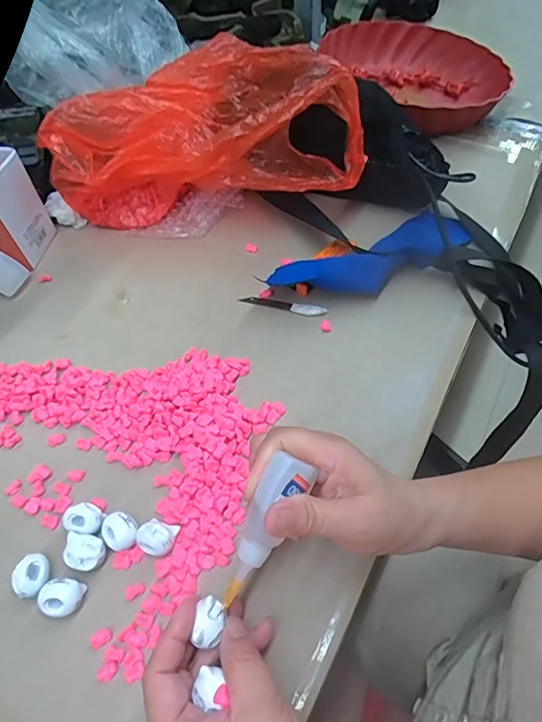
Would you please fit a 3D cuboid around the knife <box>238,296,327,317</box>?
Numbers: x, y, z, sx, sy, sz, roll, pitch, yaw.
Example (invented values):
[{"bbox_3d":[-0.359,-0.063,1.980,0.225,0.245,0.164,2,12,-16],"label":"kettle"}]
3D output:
[{"bbox_3d":[0.011,-0.051,0.441,0.081,0.004,0.012,12,57,13],"label":"knife"}]

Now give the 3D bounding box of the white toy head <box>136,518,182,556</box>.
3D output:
[{"bbox_3d":[-0.076,0.116,0.316,0.025,0.013,0.021,12,57,13],"label":"white toy head"}]

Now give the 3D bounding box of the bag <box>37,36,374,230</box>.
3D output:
[{"bbox_3d":[-0.066,-0.226,0.489,0.302,0.132,0.130,-2,55,3],"label":"bag"}]

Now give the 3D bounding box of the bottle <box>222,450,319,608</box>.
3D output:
[{"bbox_3d":[-0.004,0.095,0.266,0.021,0.018,0.087,26,93,21],"label":"bottle"}]

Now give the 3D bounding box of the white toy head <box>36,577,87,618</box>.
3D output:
[{"bbox_3d":[-0.132,0.149,0.300,0.022,0.015,0.022,-2,55,3],"label":"white toy head"}]

